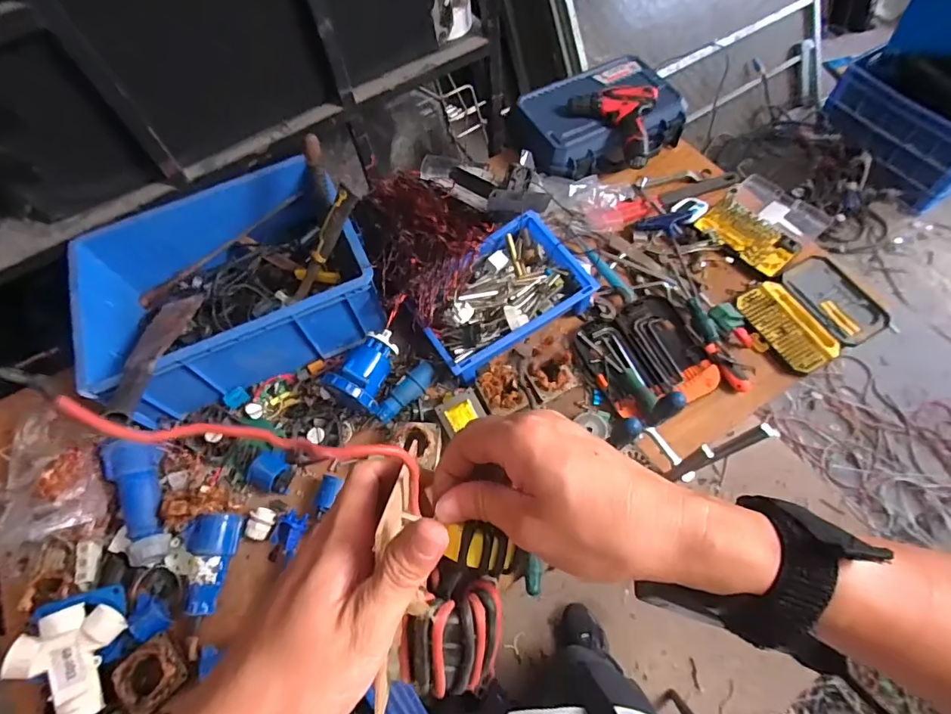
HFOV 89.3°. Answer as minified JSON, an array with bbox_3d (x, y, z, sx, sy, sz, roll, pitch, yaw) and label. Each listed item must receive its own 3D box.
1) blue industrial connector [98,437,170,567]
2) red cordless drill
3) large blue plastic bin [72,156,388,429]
[{"bbox_3d":[-0.528,0.220,0.767,0.073,0.072,0.205,-27,63,-10],"label":"blue industrial connector"},{"bbox_3d":[0.285,-0.503,1.031,0.186,0.061,0.173,12,63,10],"label":"red cordless drill"},{"bbox_3d":[-0.455,-0.148,0.907,0.470,0.157,0.395,-24,63,-9],"label":"large blue plastic bin"}]

